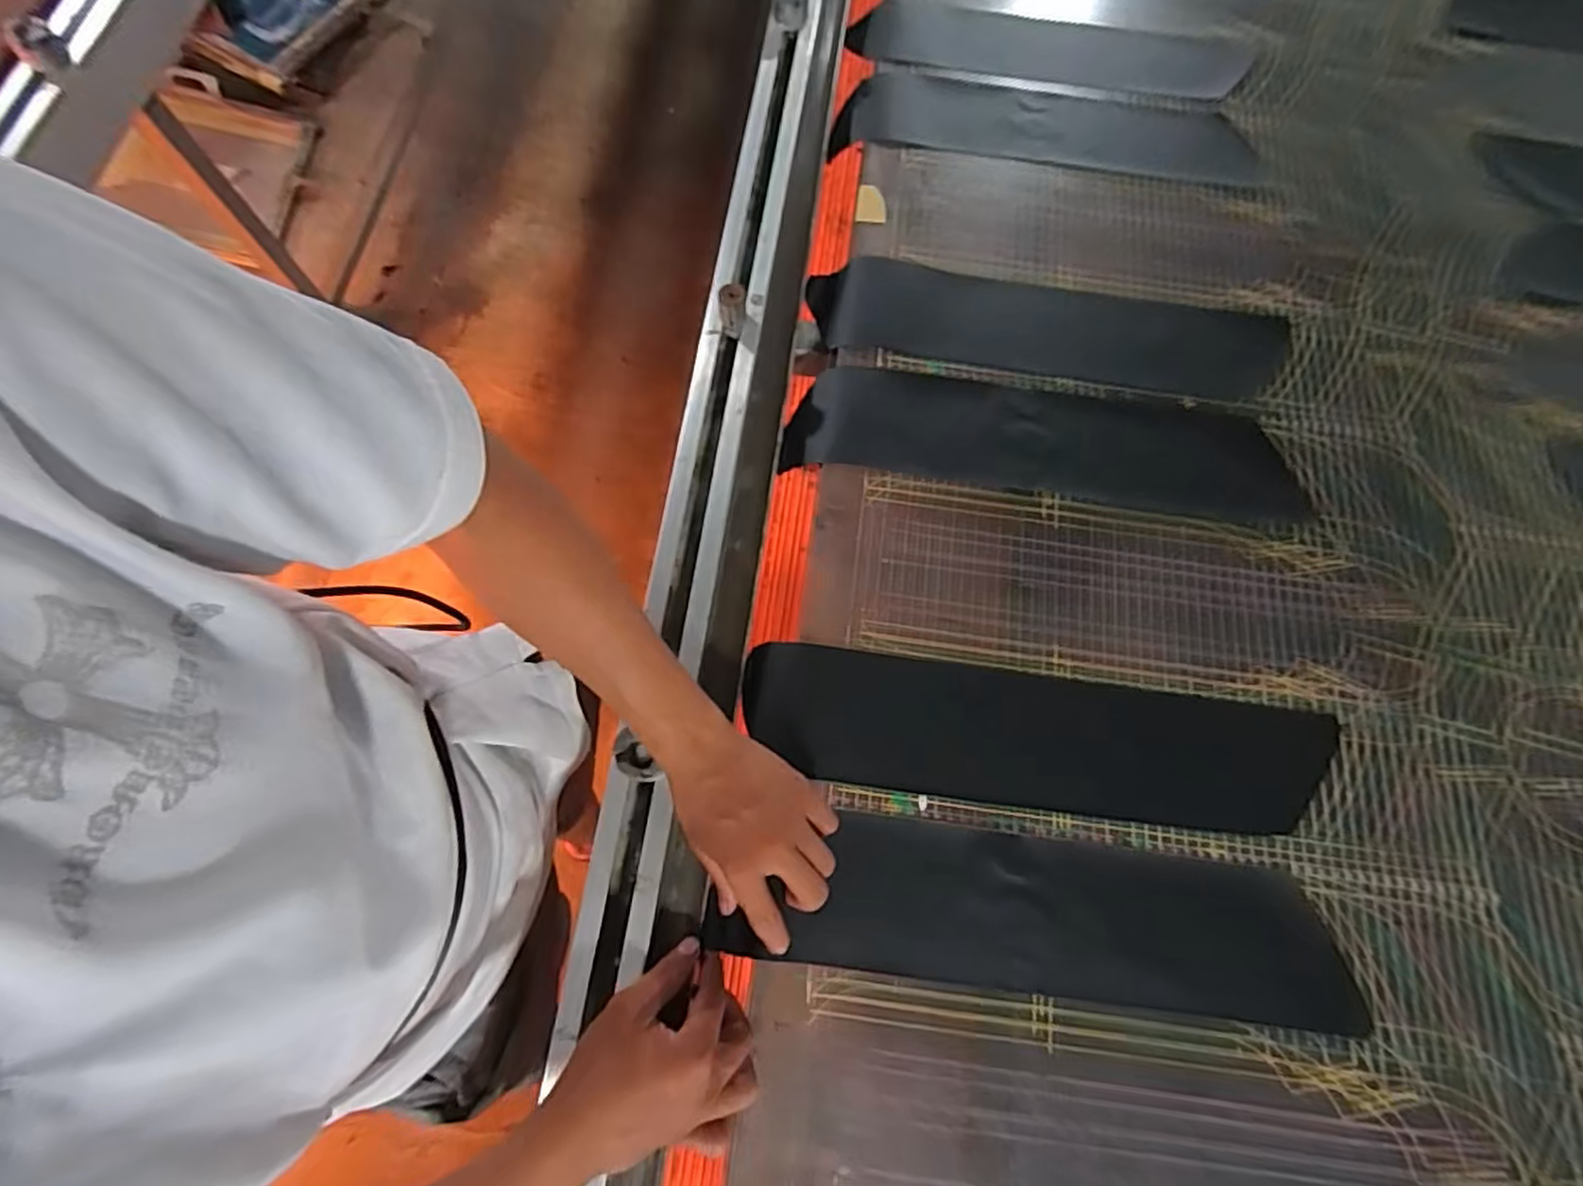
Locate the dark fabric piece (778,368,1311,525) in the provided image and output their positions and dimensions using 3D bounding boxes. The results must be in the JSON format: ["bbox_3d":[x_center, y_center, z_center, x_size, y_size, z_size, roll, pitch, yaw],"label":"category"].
[{"bbox_3d":[0.226,-0.139,0.627,0.450,0.006,0.109,7,70,0],"label":"dark fabric piece"}]

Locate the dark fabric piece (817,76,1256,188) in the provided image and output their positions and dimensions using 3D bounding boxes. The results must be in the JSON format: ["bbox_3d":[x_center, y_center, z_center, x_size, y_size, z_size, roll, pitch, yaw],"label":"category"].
[{"bbox_3d":[0.274,-0.514,0.768,0.443,0.020,0.115,8,68,1],"label":"dark fabric piece"}]

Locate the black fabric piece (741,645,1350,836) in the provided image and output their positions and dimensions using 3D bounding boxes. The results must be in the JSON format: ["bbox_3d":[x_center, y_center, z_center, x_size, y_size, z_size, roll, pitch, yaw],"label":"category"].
[{"bbox_3d":[0.188,0.115,0.545,0.447,0.012,0.104,7,71,3],"label":"black fabric piece"}]

